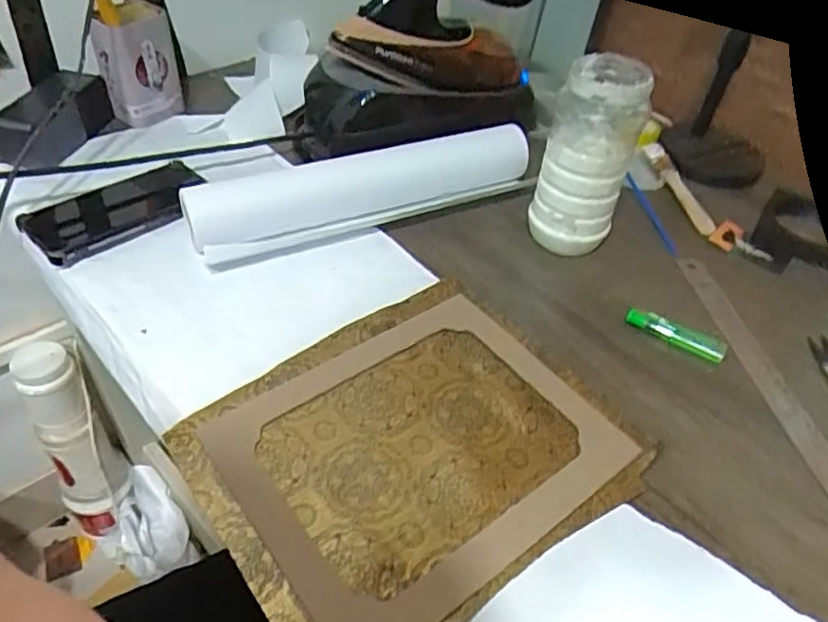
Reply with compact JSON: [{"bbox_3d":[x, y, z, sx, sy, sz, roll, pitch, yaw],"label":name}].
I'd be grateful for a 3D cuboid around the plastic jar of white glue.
[{"bbox_3d":[0.158,-0.138,0.580,0.081,0.171,0.074,3,45,-3],"label":"plastic jar of white glue"}]

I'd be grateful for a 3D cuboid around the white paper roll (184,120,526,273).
[{"bbox_3d":[-0.041,-0.121,0.616,0.350,0.056,0.070,-20,50,-24],"label":"white paper roll"}]

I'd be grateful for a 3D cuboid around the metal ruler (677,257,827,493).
[{"bbox_3d":[0.286,0.066,0.491,0.034,0.006,0.307,2,44,-13],"label":"metal ruler"}]

